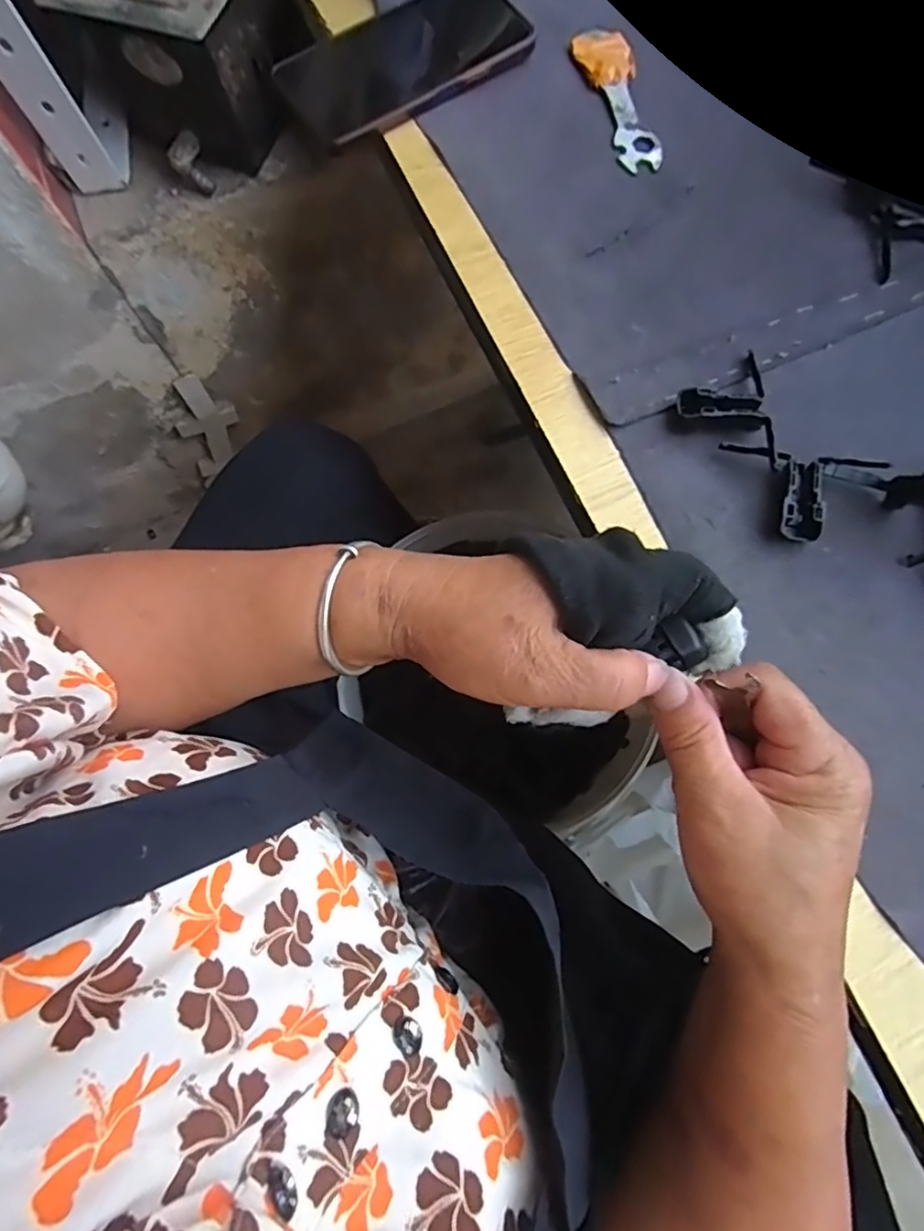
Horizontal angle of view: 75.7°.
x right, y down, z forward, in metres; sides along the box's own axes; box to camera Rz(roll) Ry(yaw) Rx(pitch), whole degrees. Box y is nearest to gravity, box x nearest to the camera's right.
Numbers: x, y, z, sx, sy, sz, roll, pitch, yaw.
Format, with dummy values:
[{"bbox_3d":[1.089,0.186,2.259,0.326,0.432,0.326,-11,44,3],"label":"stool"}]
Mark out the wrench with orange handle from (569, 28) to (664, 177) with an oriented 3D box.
[{"bbox_3d":[0.104,-0.344,0.395,0.037,0.007,0.118,-12,76,-5],"label":"wrench with orange handle"}]

